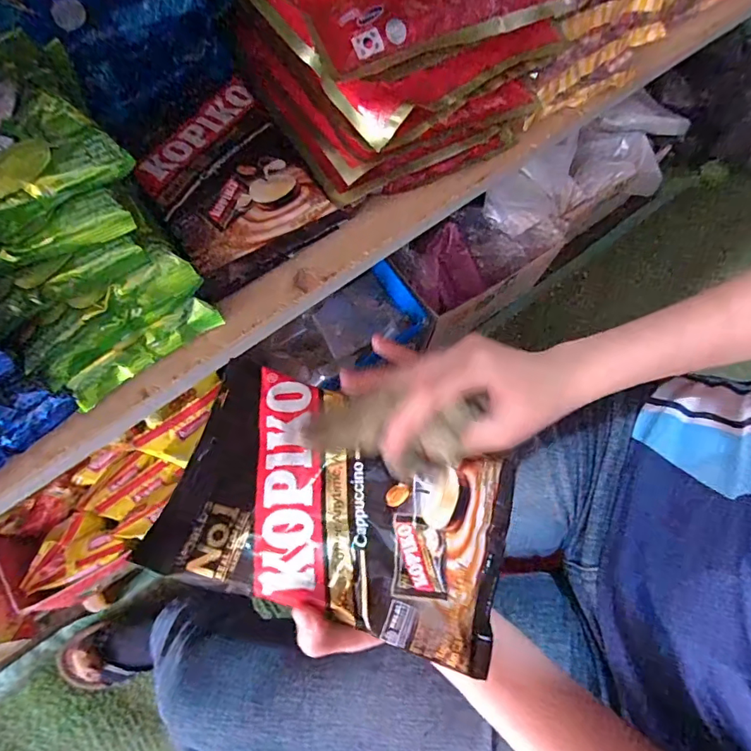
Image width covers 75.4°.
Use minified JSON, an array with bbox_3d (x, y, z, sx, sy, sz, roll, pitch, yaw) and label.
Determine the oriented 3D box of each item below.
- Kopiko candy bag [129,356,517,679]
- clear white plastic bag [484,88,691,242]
[{"bbox_3d":[-0.017,0.081,0.300,0.199,0.036,0.126,17,66,6],"label":"Kopiko candy bag"},{"bbox_3d":[0.349,-0.339,0.798,0.361,0.103,0.128,-30,76,-11],"label":"clear white plastic bag"}]

